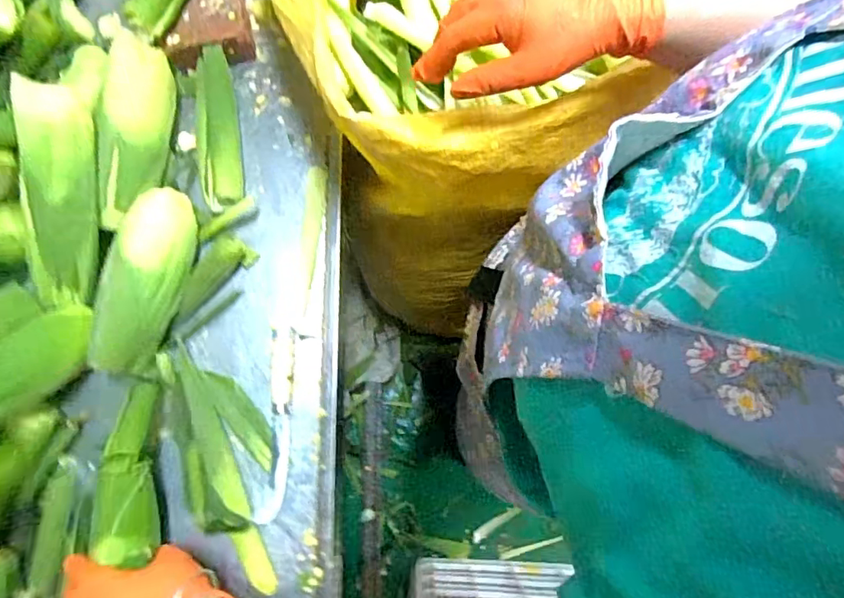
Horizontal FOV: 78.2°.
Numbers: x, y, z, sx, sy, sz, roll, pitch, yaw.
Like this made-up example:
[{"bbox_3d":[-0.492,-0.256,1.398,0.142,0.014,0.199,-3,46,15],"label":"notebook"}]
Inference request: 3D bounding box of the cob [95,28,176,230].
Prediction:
[{"bbox_3d":[-0.328,-0.192,0.597,0.062,0.062,0.216,-3,78,1],"label":"cob"}]

